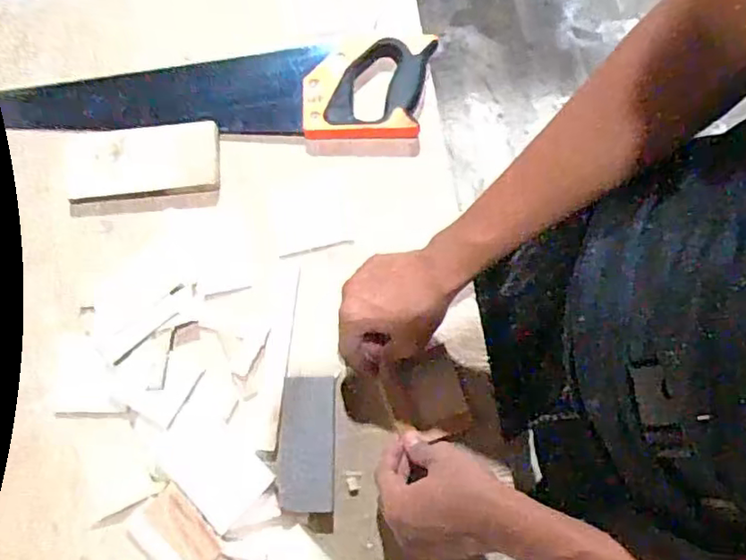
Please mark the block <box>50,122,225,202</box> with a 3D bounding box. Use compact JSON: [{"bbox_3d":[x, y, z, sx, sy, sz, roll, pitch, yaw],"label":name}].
[{"bbox_3d":[-0.239,-0.119,0.615,0.166,0.026,0.076,-2,76,-2],"label":"block"}]

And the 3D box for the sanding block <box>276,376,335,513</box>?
[{"bbox_3d":[-0.062,0.152,0.569,0.052,0.012,0.118,1,76,-2],"label":"sanding block"}]

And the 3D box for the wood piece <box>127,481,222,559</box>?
[{"bbox_3d":[-0.172,0.223,0.532,0.077,0.009,0.051,42,79,8],"label":"wood piece"}]

